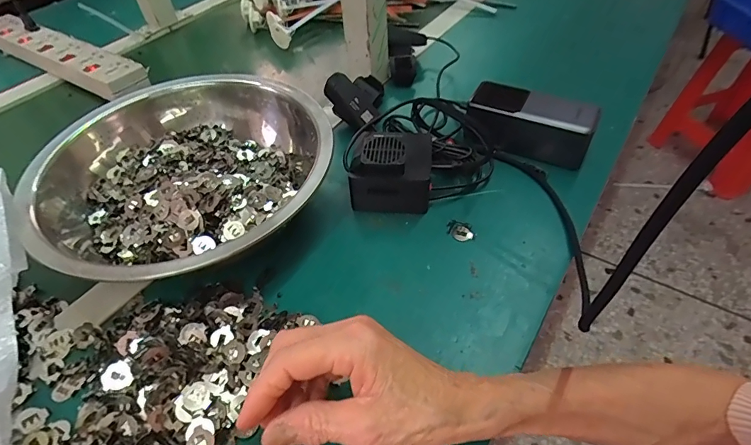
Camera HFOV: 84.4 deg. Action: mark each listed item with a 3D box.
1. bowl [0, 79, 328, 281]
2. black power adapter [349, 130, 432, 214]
[{"bbox_3d":[-0.163,-0.038,0.391,0.245,0.077,0.245,-2,48,3],"label":"bowl"},{"bbox_3d":[0.018,-0.054,0.407,0.075,0.058,0.073,4,48,8],"label":"black power adapter"}]

